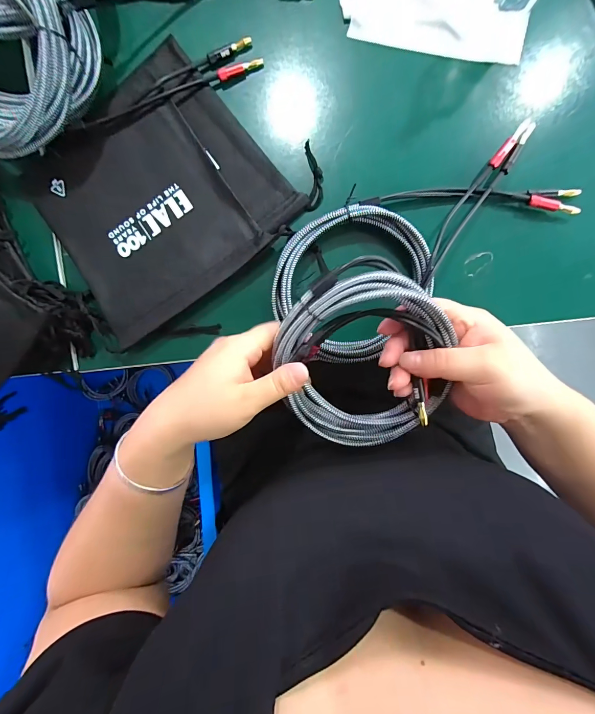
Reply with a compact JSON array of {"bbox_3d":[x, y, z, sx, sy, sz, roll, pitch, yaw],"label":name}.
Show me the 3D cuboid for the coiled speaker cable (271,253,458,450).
[{"bbox_3d":[0.052,0.008,0.266,0.131,0.057,0.144,0,95,4],"label":"coiled speaker cable"}]

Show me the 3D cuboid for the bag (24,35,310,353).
[{"bbox_3d":[-0.140,-0.155,0.326,0.222,0.018,0.207,-37,91,6],"label":"bag"}]

